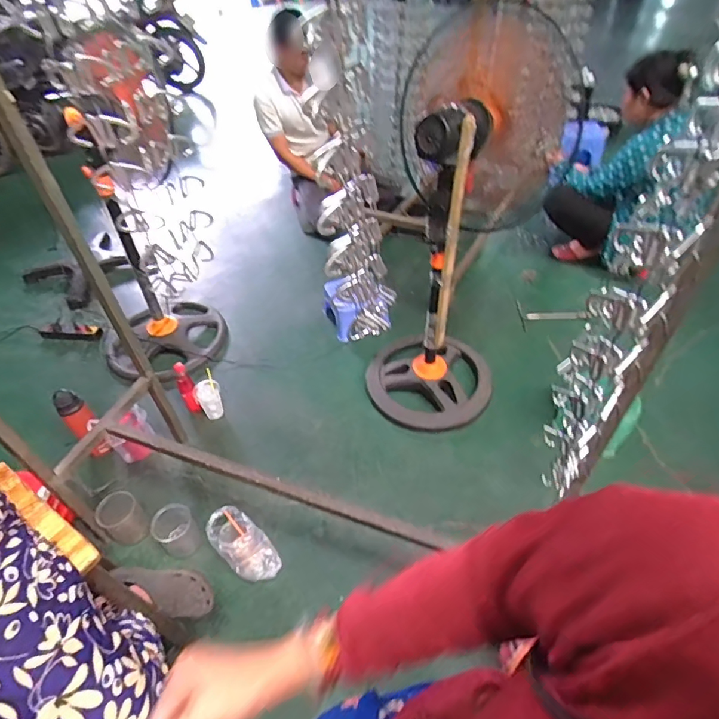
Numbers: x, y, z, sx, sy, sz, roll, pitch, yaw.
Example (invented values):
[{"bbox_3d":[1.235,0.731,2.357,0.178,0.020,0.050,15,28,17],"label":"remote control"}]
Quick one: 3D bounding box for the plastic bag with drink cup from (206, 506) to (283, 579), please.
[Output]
[{"bbox_3d":[-0.321,0.499,1.259,0.243,0.083,0.118,39,57,16],"label":"plastic bag with drink cup"}]

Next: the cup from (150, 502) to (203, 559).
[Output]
[{"bbox_3d":[-0.506,0.480,1.291,0.104,0.116,0.101,-2,45,2],"label":"cup"}]

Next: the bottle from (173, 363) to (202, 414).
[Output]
[{"bbox_3d":[-0.600,0.114,1.632,0.059,0.202,0.073,-32,51,-25],"label":"bottle"}]

